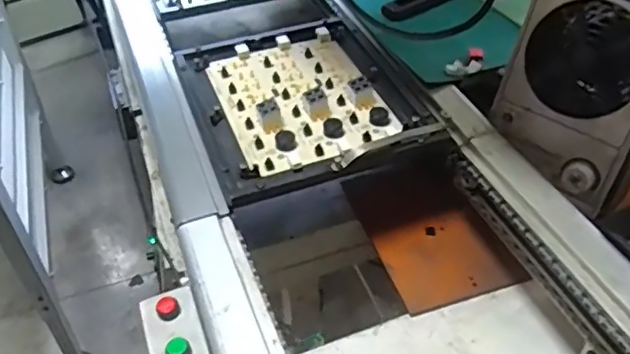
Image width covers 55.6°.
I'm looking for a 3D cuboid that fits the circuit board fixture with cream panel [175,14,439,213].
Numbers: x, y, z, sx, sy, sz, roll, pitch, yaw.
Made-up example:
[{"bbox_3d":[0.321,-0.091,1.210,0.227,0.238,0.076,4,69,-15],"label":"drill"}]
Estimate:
[{"bbox_3d":[-0.013,-0.088,0.672,0.231,0.032,0.260,-15,45,-13],"label":"circuit board fixture with cream panel"}]

